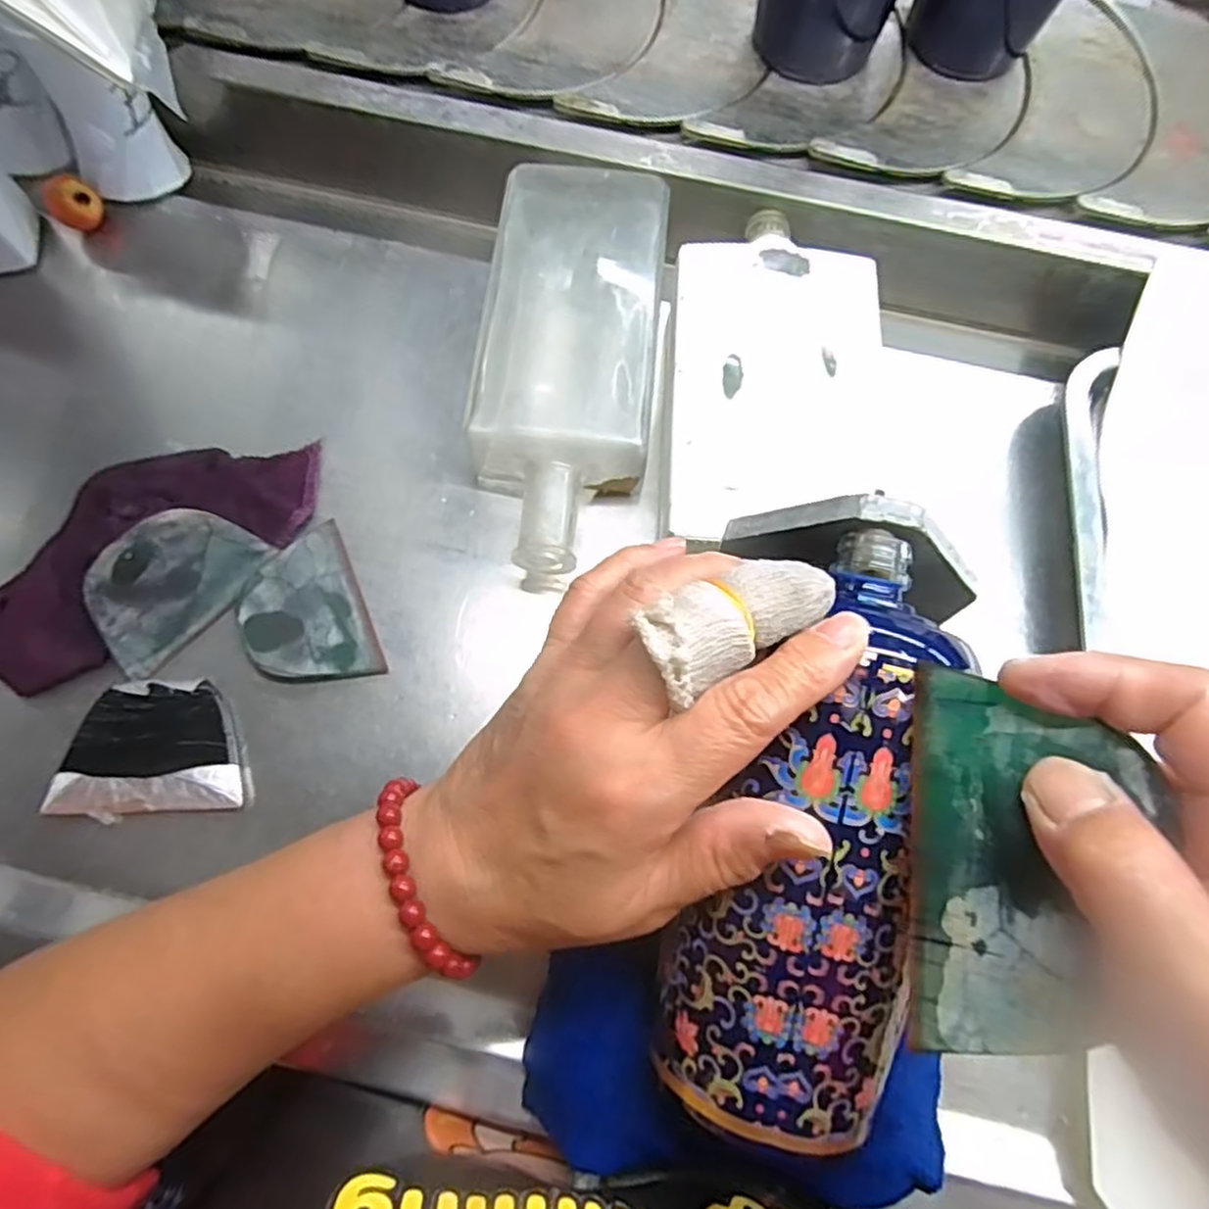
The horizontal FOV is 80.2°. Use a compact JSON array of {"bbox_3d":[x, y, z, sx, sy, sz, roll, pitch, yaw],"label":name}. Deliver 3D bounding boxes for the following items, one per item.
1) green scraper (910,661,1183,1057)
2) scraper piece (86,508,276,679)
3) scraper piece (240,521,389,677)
[{"bbox_3d":[0.107,0.066,0.181,0.053,0.004,0.094,-1,77,33],"label":"green scraper"},{"bbox_3d":[-0.211,-0.012,0.345,0.084,0.005,0.054,-46,114,-10],"label":"scraper piece"},{"bbox_3d":[-0.148,0.005,0.354,0.056,0.009,0.079,-23,76,-8],"label":"scraper piece"}]

